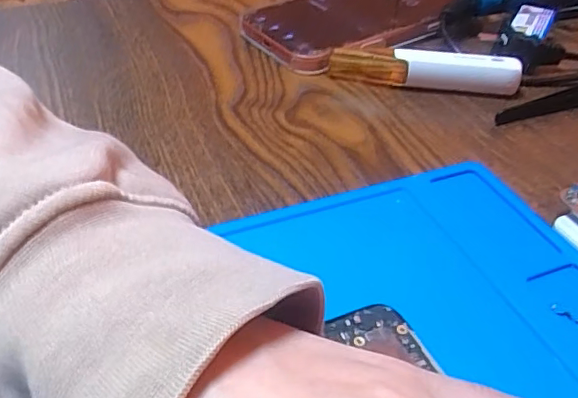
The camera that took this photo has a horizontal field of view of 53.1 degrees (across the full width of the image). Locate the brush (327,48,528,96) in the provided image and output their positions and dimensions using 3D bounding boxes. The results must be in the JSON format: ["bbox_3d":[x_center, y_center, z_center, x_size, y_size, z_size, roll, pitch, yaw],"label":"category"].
[{"bbox_3d":[0.076,-0.074,0.327,0.105,0.018,0.011,8,40,7],"label":"brush"}]

